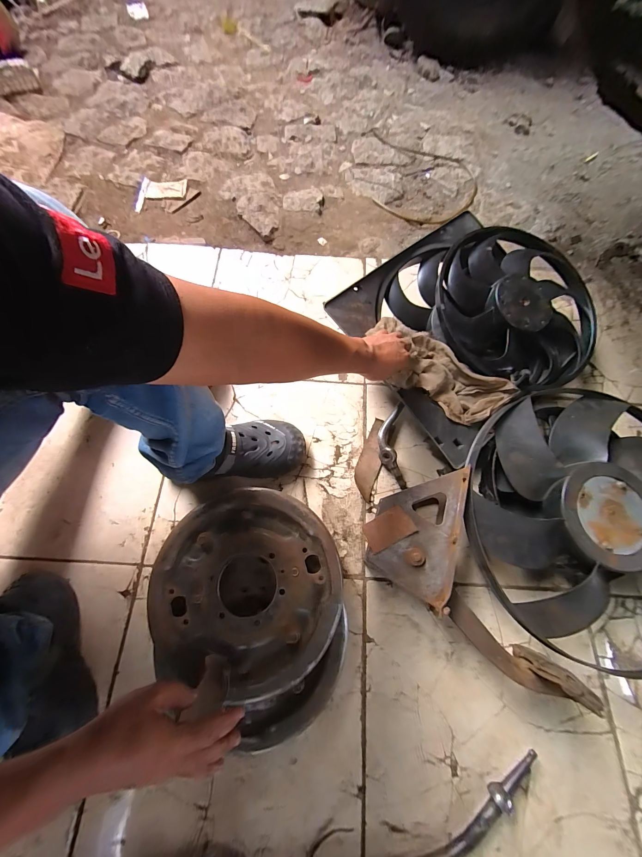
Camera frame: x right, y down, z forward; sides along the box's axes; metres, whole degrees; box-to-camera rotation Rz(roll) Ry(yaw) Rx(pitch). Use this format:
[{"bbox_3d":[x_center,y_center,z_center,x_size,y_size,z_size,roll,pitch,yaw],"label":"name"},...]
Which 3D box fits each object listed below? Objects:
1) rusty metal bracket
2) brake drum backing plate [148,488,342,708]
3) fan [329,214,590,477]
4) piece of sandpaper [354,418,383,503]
[{"bbox_3d":[0.162,0.168,0.504,0.145,0.045,0.220,16,72,7],"label":"rusty metal bracket"},{"bbox_3d":[-0.118,0.250,0.458,0.290,0.034,0.281,-1,71,2],"label":"brake drum backing plate"},{"bbox_3d":[0.344,-0.243,0.636,0.527,0.108,0.413,-37,74,-11],"label":"fan"},{"bbox_3d":[0.106,0.062,0.611,0.048,0.014,0.167,19,72,8],"label":"piece of sandpaper"}]

